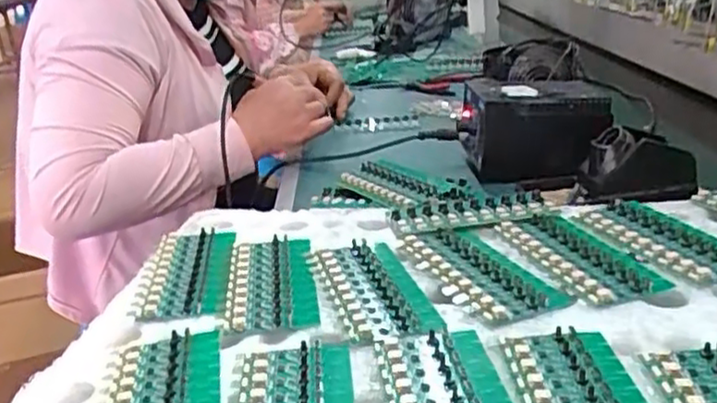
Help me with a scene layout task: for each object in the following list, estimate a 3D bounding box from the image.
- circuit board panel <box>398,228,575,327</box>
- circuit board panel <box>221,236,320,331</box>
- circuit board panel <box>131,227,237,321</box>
[{"bbox_3d":[0.085,0.048,0.510,0.063,0.013,0.139,-13,22,-18],"label":"circuit board panel"},{"bbox_3d":[-0.065,0.057,0.519,0.061,0.012,0.135,-8,21,-4],"label":"circuit board panel"},{"bbox_3d":[-0.129,0.054,0.539,0.063,0.012,0.142,-8,21,-4],"label":"circuit board panel"}]

